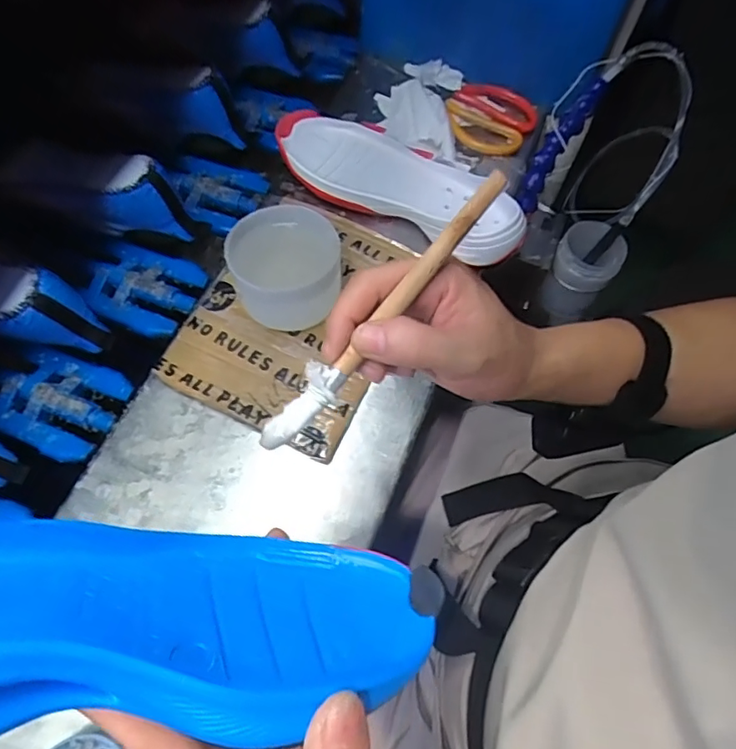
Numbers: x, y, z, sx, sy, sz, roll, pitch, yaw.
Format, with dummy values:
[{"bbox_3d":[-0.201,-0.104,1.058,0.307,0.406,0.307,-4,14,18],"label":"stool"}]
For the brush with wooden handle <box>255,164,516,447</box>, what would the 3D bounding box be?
[{"bbox_3d":[0.004,-0.028,0.273,0.019,0.014,0.178,44,99,17],"label":"brush with wooden handle"}]

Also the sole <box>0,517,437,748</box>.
[{"bbox_3d":[-0.098,0.096,0.209,0.250,0.102,0.048,10,104,-24],"label":"sole"}]

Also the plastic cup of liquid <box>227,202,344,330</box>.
[{"bbox_3d":[-0.070,-0.089,0.474,0.090,0.075,0.086,1,68,-2],"label":"plastic cup of liquid"}]

